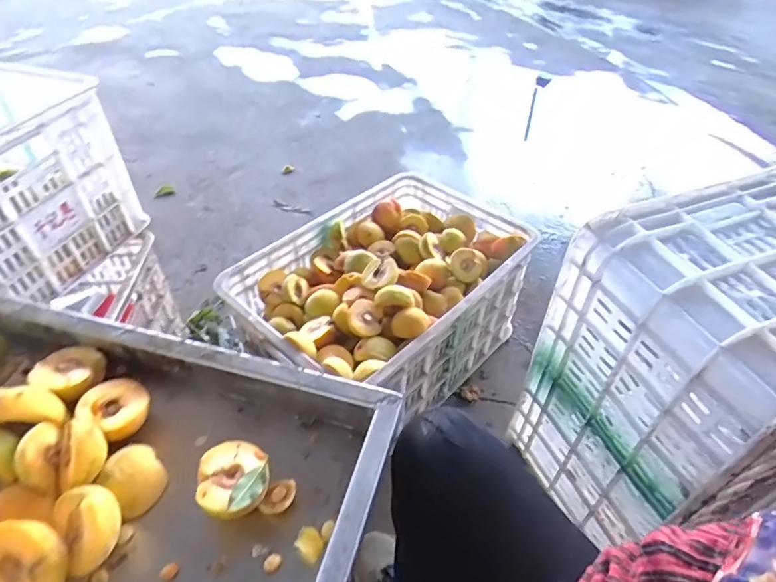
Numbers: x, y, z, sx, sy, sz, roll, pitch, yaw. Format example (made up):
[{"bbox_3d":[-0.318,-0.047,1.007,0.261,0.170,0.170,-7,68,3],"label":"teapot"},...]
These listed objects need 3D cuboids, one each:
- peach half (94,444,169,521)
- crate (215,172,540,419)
[{"bbox_3d":[-0.230,0.171,0.448,0.045,0.037,0.047,31,52,27],"label":"peach half"},{"bbox_3d":[-0.009,0.016,0.967,0.359,0.260,0.514,33,53,29],"label":"crate"}]

